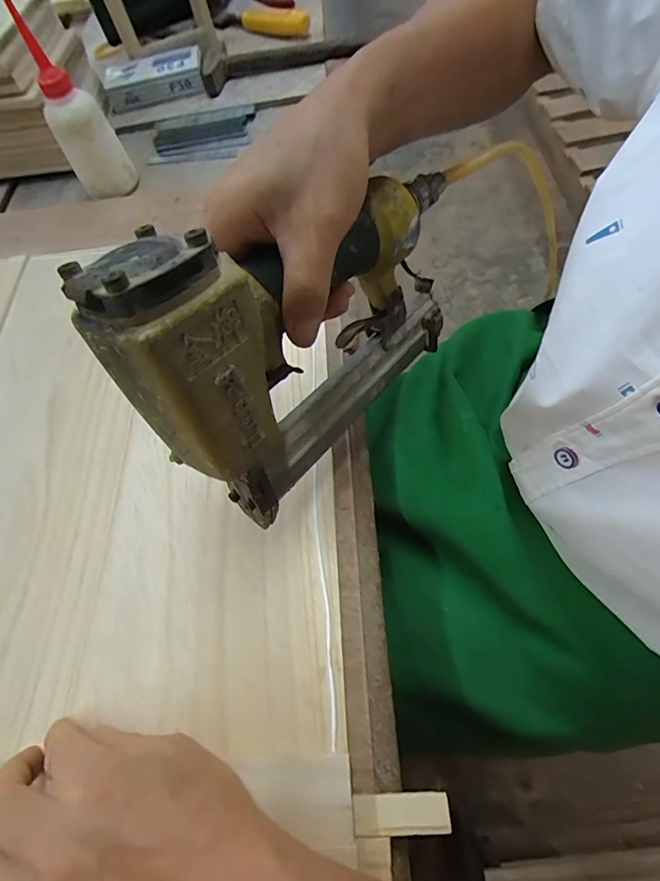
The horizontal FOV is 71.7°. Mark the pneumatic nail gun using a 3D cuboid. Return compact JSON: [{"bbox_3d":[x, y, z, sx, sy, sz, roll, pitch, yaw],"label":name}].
[{"bbox_3d":[-0.003,-0.068,0.251,0.053,0.157,0.222,33,65,22],"label":"pneumatic nail gun"}]

